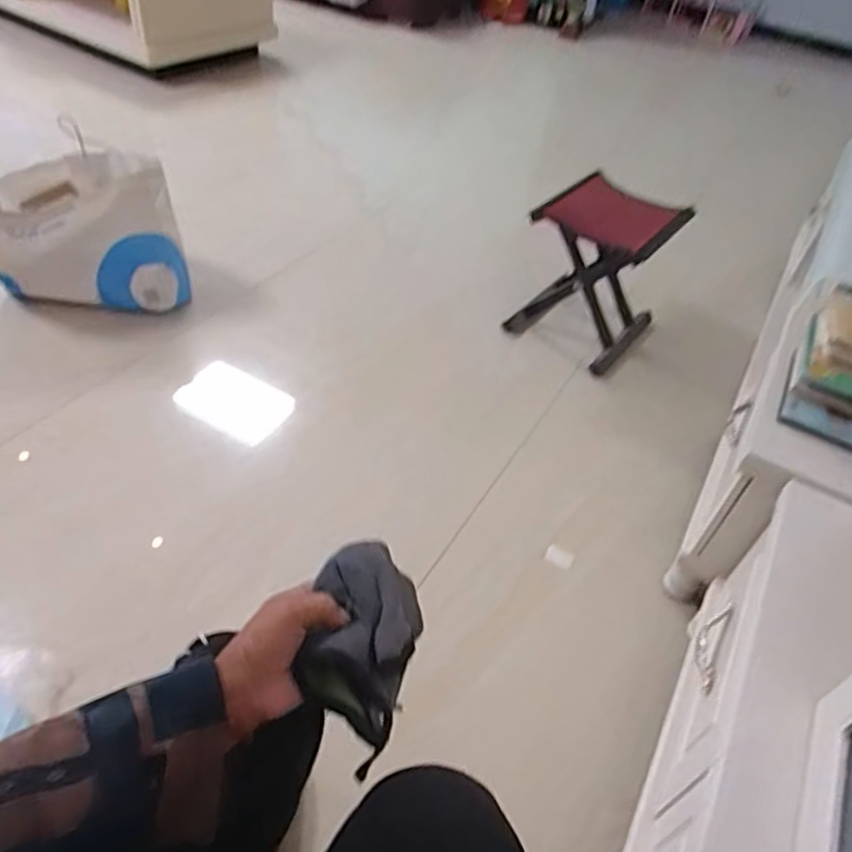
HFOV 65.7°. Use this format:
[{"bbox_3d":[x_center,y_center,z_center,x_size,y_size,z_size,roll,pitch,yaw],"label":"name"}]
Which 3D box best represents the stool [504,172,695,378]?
[{"bbox_3d":[0.408,-0.371,1.569,0.268,0.335,0.288,29,49,21],"label":"stool"}]

